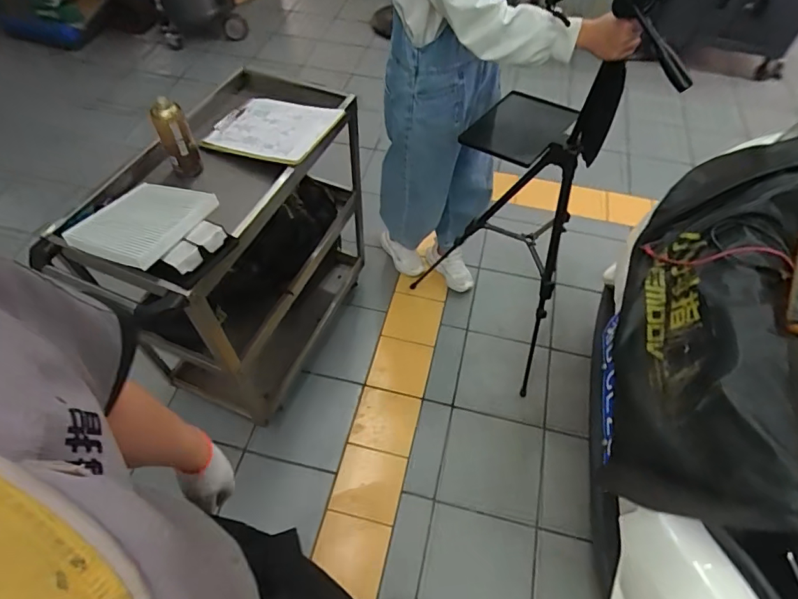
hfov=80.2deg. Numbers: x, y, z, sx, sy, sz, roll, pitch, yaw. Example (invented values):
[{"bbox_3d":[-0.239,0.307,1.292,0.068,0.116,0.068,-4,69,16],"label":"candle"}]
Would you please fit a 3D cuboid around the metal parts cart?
[{"bbox_3d":[-0.412,-0.152,1.361,0.403,0.747,0.725,19,57,12],"label":"metal parts cart"}]

